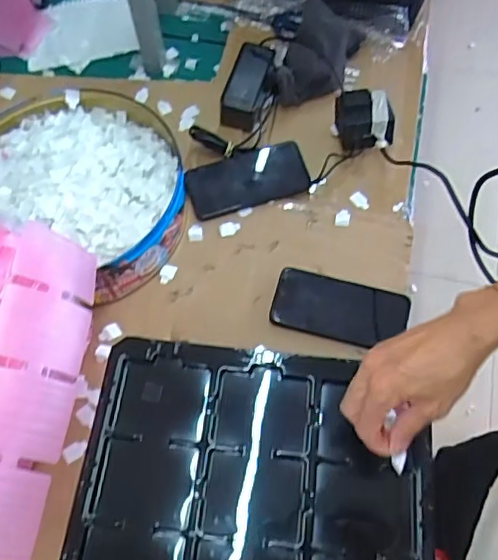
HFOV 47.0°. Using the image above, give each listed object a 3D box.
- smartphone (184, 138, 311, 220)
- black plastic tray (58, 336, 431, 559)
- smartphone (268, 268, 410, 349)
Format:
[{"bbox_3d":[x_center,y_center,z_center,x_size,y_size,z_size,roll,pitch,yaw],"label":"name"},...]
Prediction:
[{"bbox_3d":[-0.002,-0.141,0.801,0.167,0.010,0.082,-16,76,-8],"label":"smartphone"},{"bbox_3d":[-0.003,0.243,0.533,0.331,0.018,0.369,4,64,4],"label":"black plastic tray"},{"bbox_3d":[0.114,0.034,0.720,0.164,0.014,0.080,14,65,8],"label":"smartphone"}]

